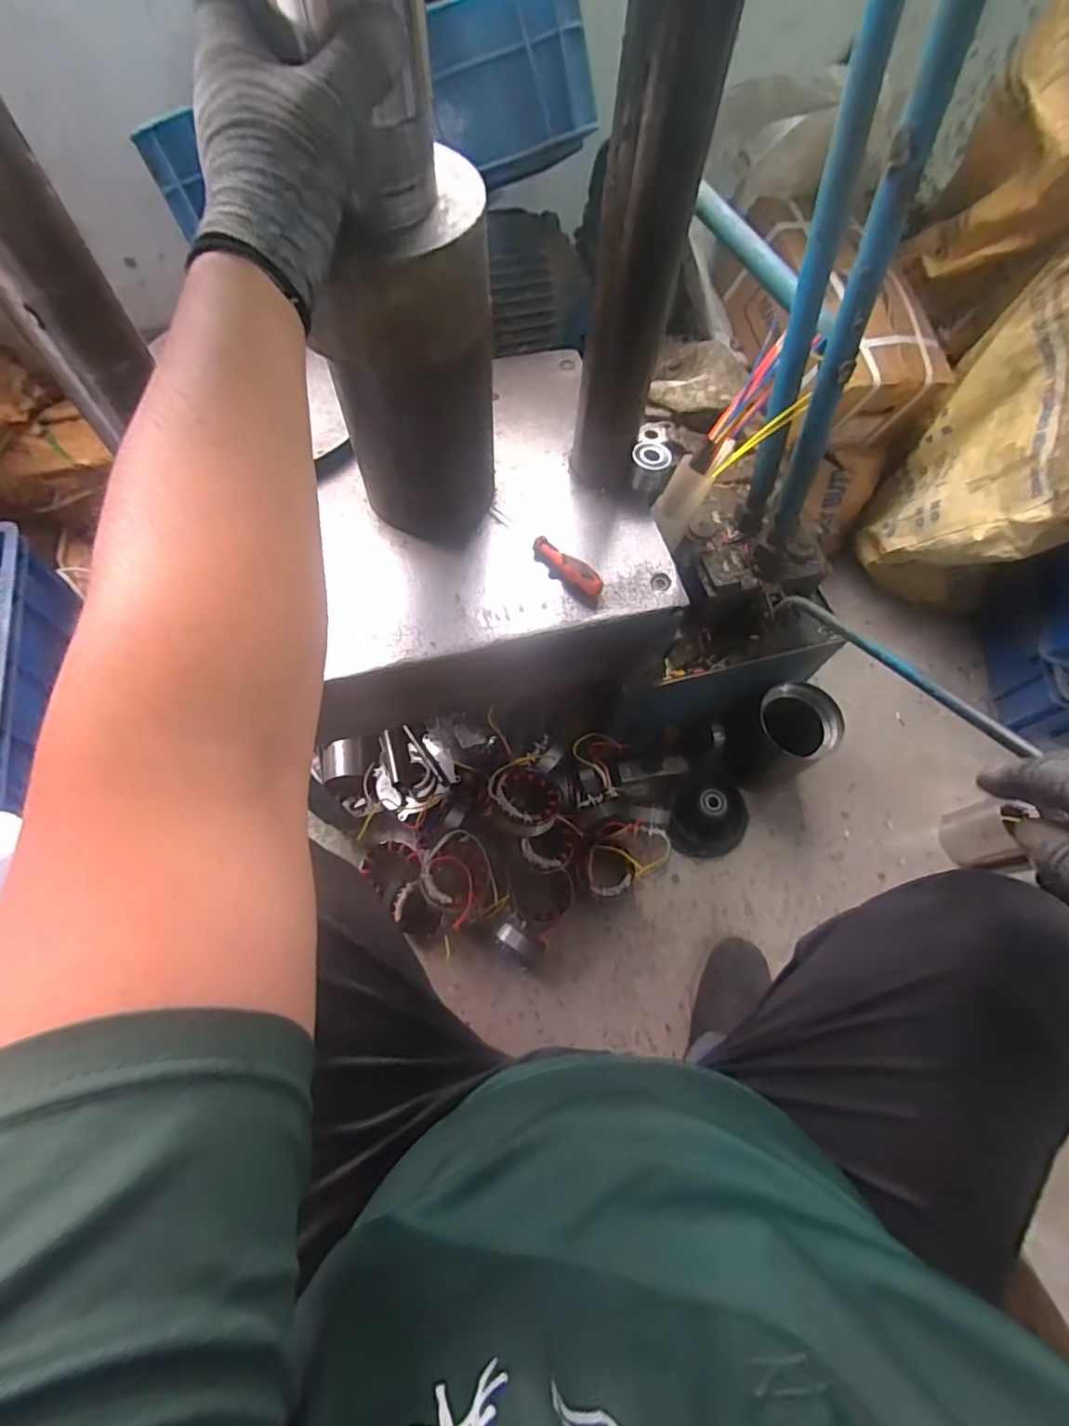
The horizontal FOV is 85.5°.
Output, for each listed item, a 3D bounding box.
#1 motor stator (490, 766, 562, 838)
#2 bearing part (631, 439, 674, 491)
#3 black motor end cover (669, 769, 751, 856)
[{"bbox_3d":[-0.009,0.112,0.766,0.102,0.041,0.100,4,60,-9],"label":"motor stator"},{"bbox_3d":[0.118,-0.252,0.590,0.039,0.033,0.032,13,66,4],"label":"bearing part"},{"bbox_3d":[0.273,0.159,0.896,0.129,0.065,0.120,3,66,-1],"label":"black motor end cover"}]

